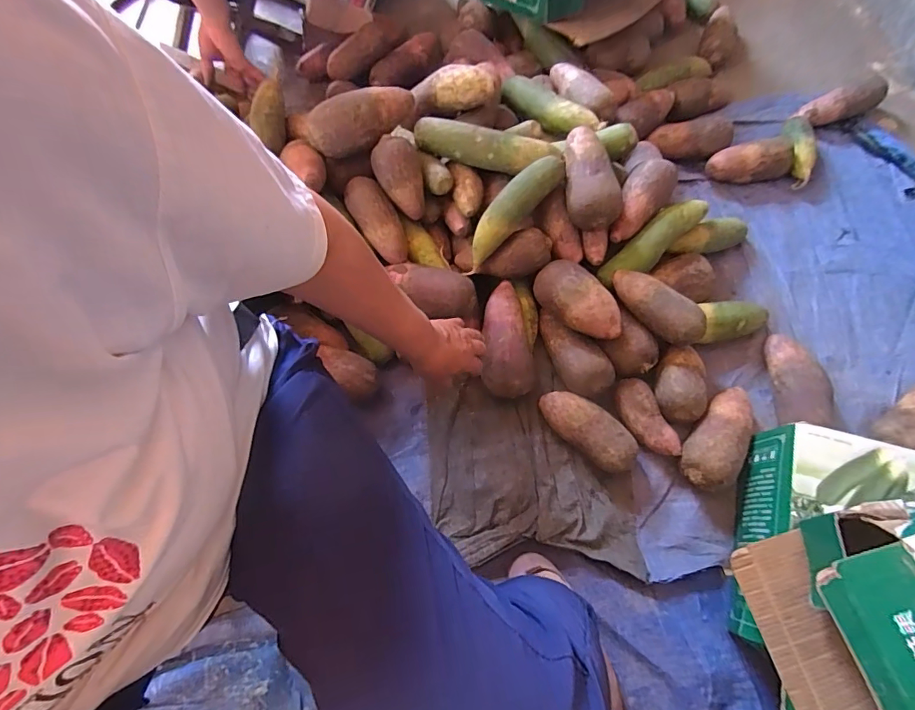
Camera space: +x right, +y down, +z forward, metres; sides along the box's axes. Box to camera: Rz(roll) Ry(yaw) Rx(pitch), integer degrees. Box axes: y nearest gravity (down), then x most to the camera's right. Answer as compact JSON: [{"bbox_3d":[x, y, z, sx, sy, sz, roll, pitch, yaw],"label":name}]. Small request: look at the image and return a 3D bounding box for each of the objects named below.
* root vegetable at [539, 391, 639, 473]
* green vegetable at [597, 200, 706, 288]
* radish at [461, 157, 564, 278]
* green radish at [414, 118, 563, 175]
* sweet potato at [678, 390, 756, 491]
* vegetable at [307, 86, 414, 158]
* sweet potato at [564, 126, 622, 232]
[{"bbox_3d":[0.195,0.113,0.701,0.153,0.061,0.066,39,74,15],"label":"root vegetable"},{"bbox_3d":[0.316,-0.182,0.741,0.210,0.047,0.057,-38,72,5],"label":"green vegetable"},{"bbox_3d":[0.080,-0.219,0.707,0.049,0.057,0.211,46,102,16],"label":"radish"},{"bbox_3d":[0.044,-0.330,0.733,0.228,0.048,0.051,13,69,6],"label":"green radish"},{"bbox_3d":[0.385,0.120,0.682,0.071,0.075,0.165,36,73,14],"label":"sweet potato"},{"bbox_3d":[-0.140,-0.359,0.706,0.173,0.072,0.065,-25,70,-9],"label":"vegetable"},{"bbox_3d":[0.202,-0.273,0.718,0.076,0.070,0.156,-13,72,17],"label":"sweet potato"}]

